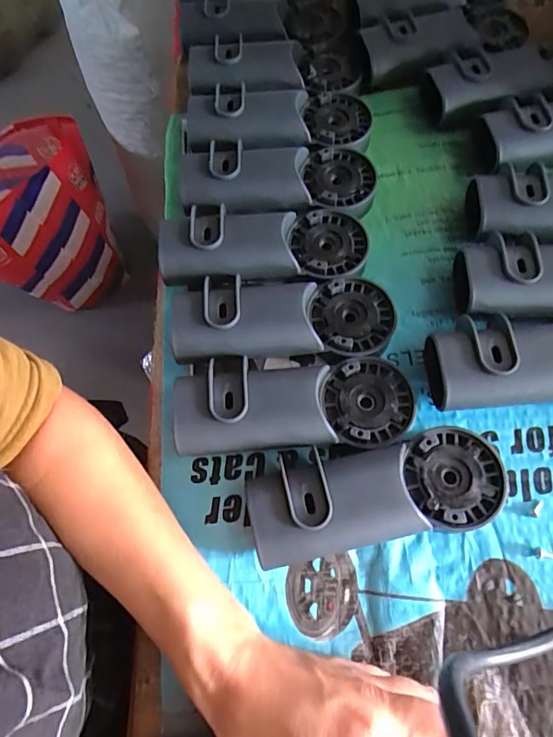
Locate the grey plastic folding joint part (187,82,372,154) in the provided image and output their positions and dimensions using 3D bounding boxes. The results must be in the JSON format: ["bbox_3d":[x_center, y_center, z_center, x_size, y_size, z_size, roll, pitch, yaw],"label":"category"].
[{"bbox_3d":[0.002,-0.221,0.421,0.161,0.045,0.080,-8,68,1],"label":"grey plastic folding joint part"}]

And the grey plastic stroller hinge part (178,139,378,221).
[{"bbox_3d":[0.001,-0.157,0.394,0.162,0.038,0.074,-4,68,3],"label":"grey plastic stroller hinge part"}]

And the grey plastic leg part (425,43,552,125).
[{"bbox_3d":[0.221,-0.260,0.421,0.166,0.038,0.069,-15,68,-2],"label":"grey plastic leg part"}]

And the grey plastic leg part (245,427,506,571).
[{"bbox_3d":[0.064,0.080,0.298,0.161,0.042,0.068,-11,68,0],"label":"grey plastic leg part"}]

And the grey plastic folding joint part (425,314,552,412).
[{"bbox_3d":[0.188,-0.007,0.323,0.163,0.043,0.066,-2,68,4],"label":"grey plastic folding joint part"}]

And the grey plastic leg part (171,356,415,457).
[{"bbox_3d":[0.013,0.024,0.321,0.162,0.039,0.064,-4,68,3],"label":"grey plastic leg part"}]

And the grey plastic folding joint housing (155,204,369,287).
[{"bbox_3d":[-0.010,-0.094,0.370,0.160,0.034,0.064,-6,69,3],"label":"grey plastic folding joint housing"}]

